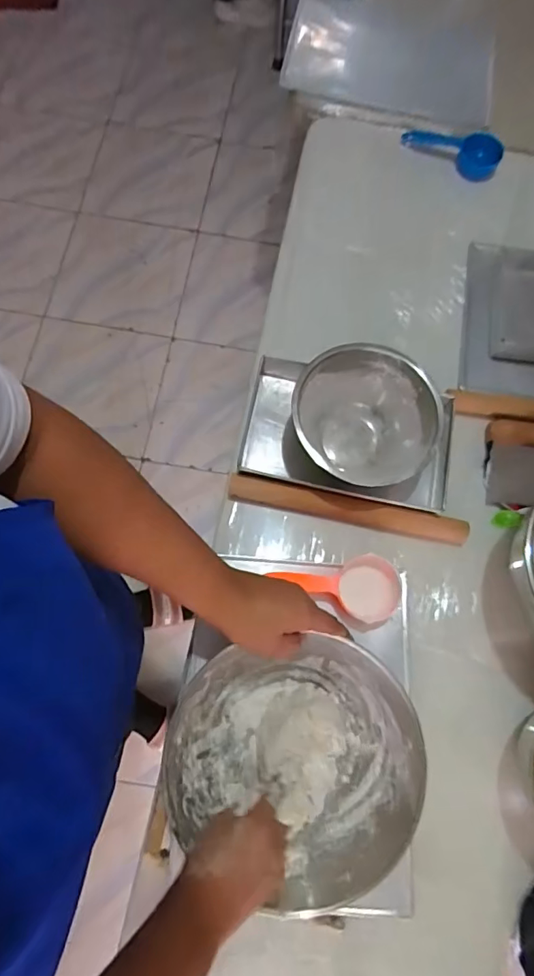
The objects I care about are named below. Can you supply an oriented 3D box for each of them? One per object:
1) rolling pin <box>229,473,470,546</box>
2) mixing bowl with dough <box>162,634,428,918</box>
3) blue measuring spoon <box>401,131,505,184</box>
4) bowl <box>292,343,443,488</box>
[{"bbox_3d":[0.103,0.028,0.615,0.300,0.033,0.029,10,74,2],"label":"rolling pin"},{"bbox_3d":[0.029,0.276,0.494,0.238,0.101,0.219,0,74,-1],"label":"mixing bowl with dough"},{"bbox_3d":[0.294,-0.540,0.785,0.155,0.040,0.051,21,74,5],"label":"blue measuring spoon"},{"bbox_3d":[0.117,-0.078,0.617,0.166,0.119,0.161,0,74,-1],"label":"bowl"}]

